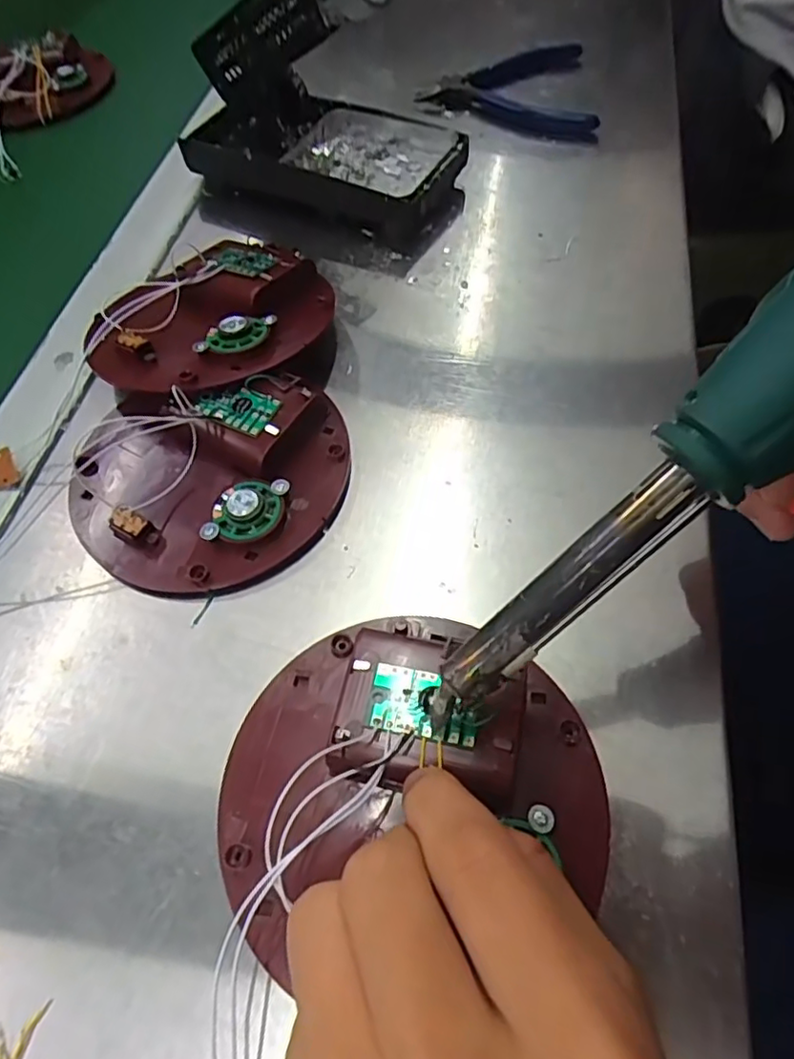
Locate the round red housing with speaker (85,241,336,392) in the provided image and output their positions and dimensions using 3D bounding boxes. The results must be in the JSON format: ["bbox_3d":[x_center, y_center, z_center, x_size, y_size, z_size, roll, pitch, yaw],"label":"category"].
[{"bbox_3d":[-0.087,-0.096,0.305,0.110,0.036,0.092,-39,64,-19],"label":"round red housing with speaker"}]

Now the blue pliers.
[{"bbox_3d":[0.076,-0.302,0.429,0.115,0.017,0.108,4,58,6],"label":"blue pliers"}]

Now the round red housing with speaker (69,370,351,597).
[{"bbox_3d":[-0.084,-0.024,0.265,0.119,0.026,0.101,2,58,5],"label":"round red housing with speaker"}]

